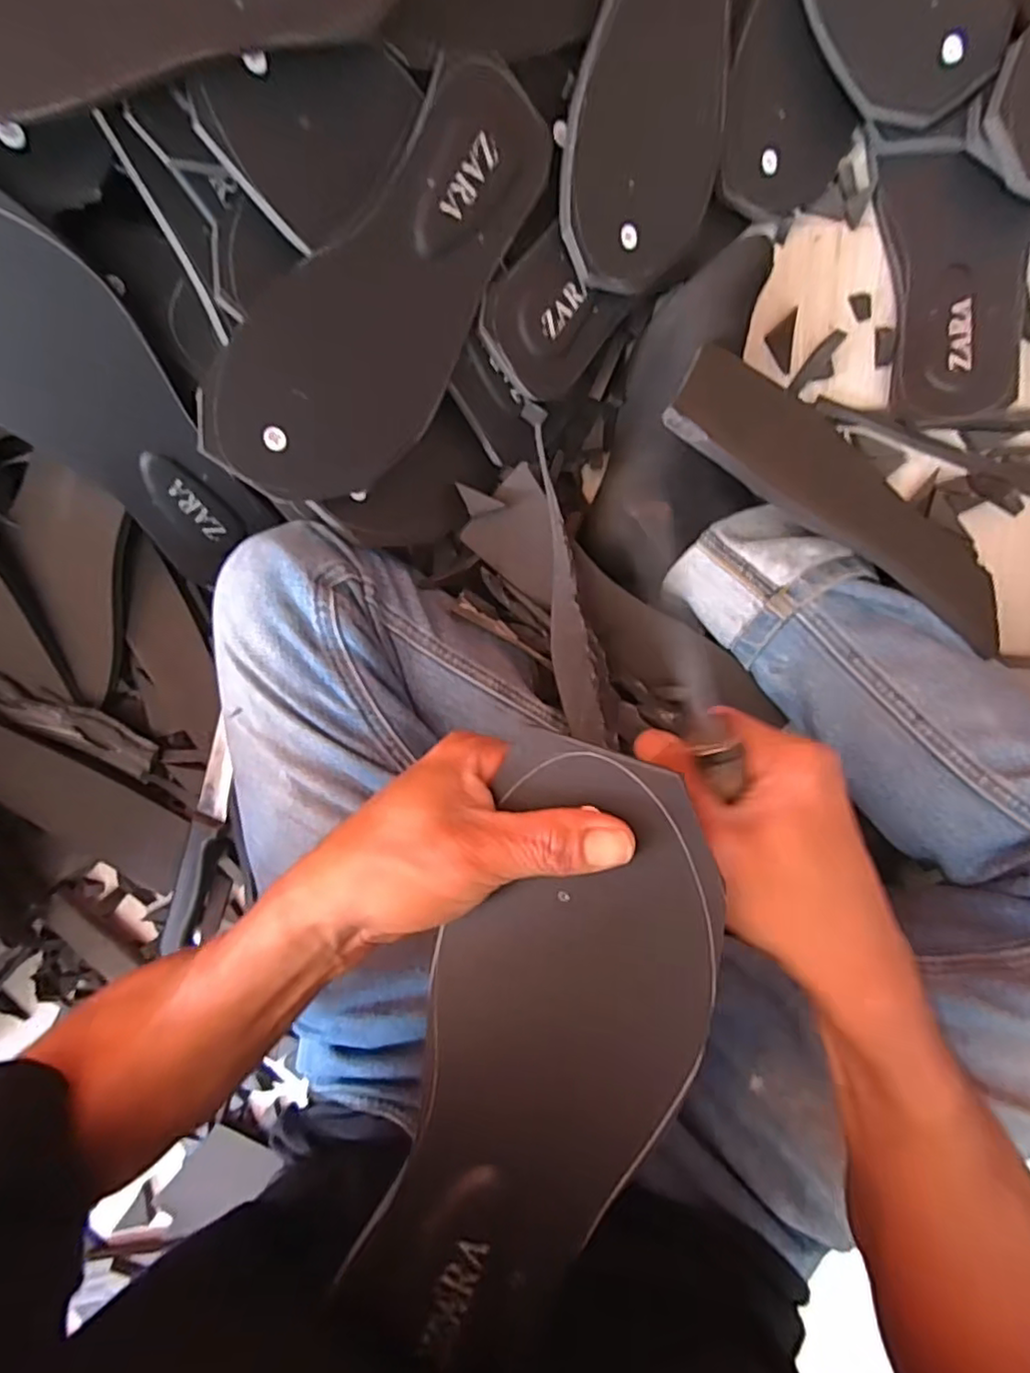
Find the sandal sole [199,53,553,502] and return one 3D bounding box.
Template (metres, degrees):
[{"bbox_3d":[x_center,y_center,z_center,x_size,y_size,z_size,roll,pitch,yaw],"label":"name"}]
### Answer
[{"bbox_3d":[-0.062,-0.210,0.345,0.097,0.007,0.251,38,85,-39],"label":"sandal sole"}]

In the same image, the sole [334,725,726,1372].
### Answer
[{"bbox_3d":[0.009,0.139,0.231,0.092,0.020,0.229,19,91,3],"label":"sole"}]

